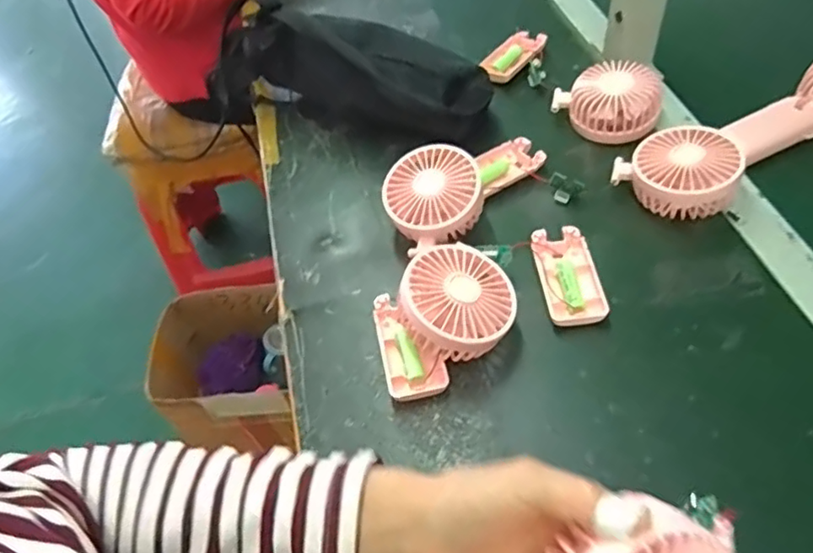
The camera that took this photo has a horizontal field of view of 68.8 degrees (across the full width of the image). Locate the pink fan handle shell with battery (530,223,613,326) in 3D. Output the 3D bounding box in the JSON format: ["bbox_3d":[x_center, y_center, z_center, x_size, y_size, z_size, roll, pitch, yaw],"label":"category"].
[{"bbox_3d":[0.136,0.001,0.501,0.051,0.019,0.095,-8,52,2],"label":"pink fan handle shell with battery"}]

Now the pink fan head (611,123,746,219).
[{"bbox_3d":[0.247,-0.094,0.535,0.089,0.044,0.094,-38,51,-3],"label":"pink fan head"}]

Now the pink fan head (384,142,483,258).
[{"bbox_3d":[0.026,-0.071,0.544,0.081,0.047,0.085,10,69,16],"label":"pink fan head"}]

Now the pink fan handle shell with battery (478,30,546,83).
[{"bbox_3d":[0.123,-0.256,0.698,0.050,0.017,0.099,32,63,27],"label":"pink fan handle shell with battery"}]

